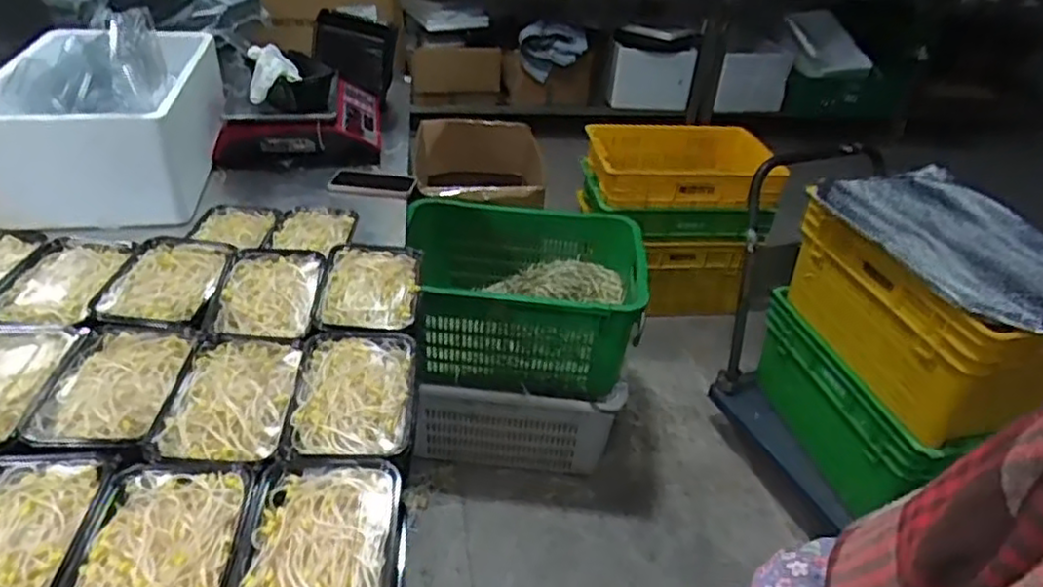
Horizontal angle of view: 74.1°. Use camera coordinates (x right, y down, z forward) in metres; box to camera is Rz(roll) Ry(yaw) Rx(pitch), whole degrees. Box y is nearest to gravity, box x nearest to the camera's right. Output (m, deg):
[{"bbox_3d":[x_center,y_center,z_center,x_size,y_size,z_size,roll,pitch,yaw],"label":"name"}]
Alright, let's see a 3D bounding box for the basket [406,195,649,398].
[{"bbox_3d":[-0.005,-0.006,1.750,0.606,0.262,0.464,6,35,1],"label":"basket"}]

